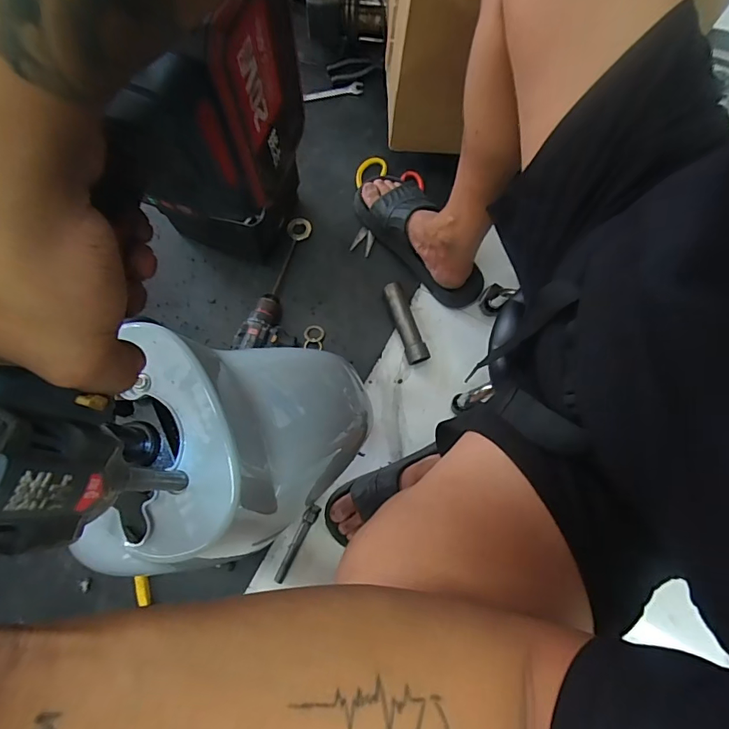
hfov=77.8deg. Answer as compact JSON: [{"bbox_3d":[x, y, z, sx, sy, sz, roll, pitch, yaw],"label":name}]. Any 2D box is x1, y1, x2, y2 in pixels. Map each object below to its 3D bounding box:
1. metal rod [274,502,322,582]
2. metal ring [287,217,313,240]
[{"bbox_3d":[-0.110,0.287,0.732,0.019,0.015,0.128,28,77,6],"label":"metal rod"},{"bbox_3d":[-0.126,-0.263,0.877,0.048,0.011,0.045,-11,76,-4],"label":"metal ring"}]

